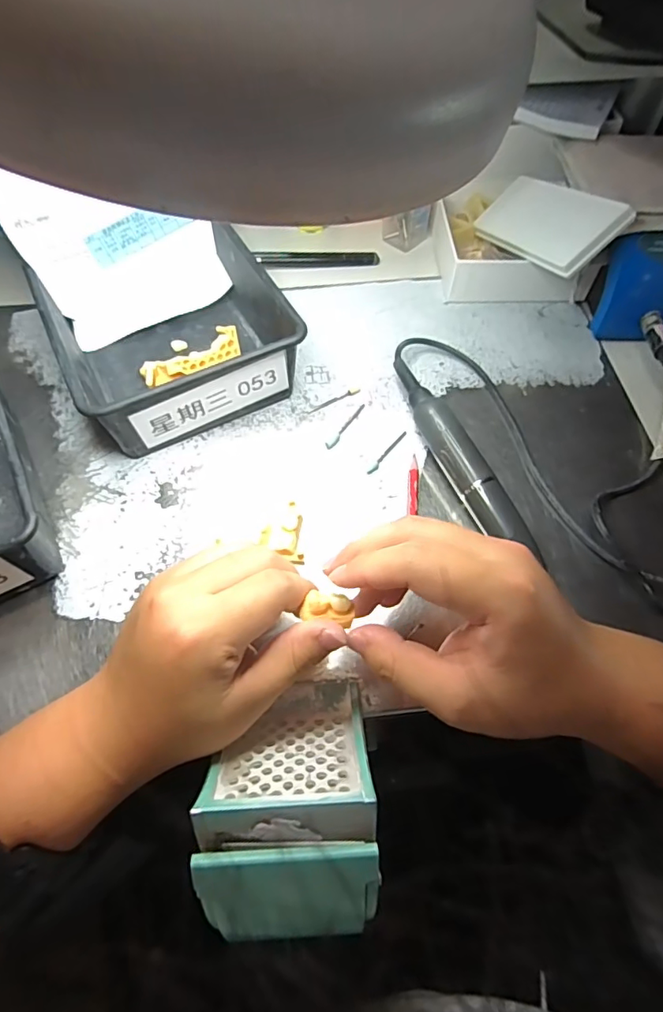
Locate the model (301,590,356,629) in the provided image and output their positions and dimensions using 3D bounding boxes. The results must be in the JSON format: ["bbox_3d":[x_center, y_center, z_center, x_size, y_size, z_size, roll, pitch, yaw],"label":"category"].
[{"bbox_3d":[-0.001,0.049,0.247,0.025,0.011,0.014,4,62,3],"label":"model"}]

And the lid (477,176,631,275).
[{"bbox_3d":[0.174,-0.234,0.420,0.060,0.009,0.142,-46,40,20],"label":"lid"}]

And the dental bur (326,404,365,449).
[{"bbox_3d":[0.012,-0.061,0.387,0.006,0.005,0.049,32,67,17],"label":"dental bur"}]

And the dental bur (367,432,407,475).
[{"bbox_3d":[0.041,-0.040,0.374,0.006,0.004,0.046,36,68,18],"label":"dental bur"}]

